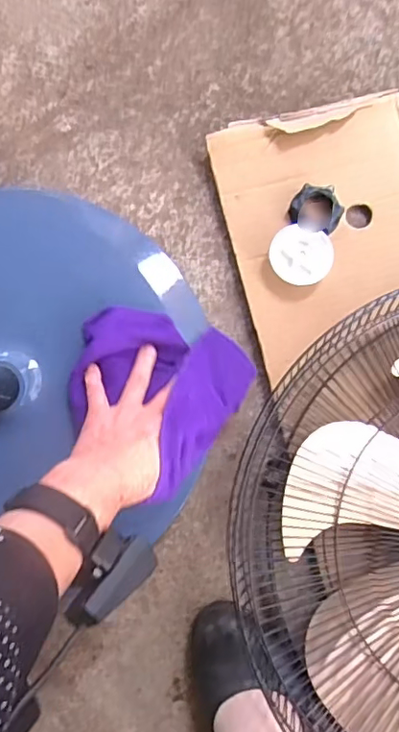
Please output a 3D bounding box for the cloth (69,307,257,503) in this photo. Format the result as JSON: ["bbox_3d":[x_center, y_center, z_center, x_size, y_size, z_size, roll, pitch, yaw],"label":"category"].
[{"bbox_3d":[-0.044,0.015,0.515,0.155,0.076,0.149,34,87,6],"label":"cloth"}]

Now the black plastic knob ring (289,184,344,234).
[{"bbox_3d":[0.123,-0.165,0.576,0.054,0.023,0.045,11,82,3],"label":"black plastic knob ring"}]

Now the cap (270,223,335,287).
[{"bbox_3d":[0.103,-0.112,0.562,0.063,0.015,0.054,21,86,5],"label":"cap"}]

